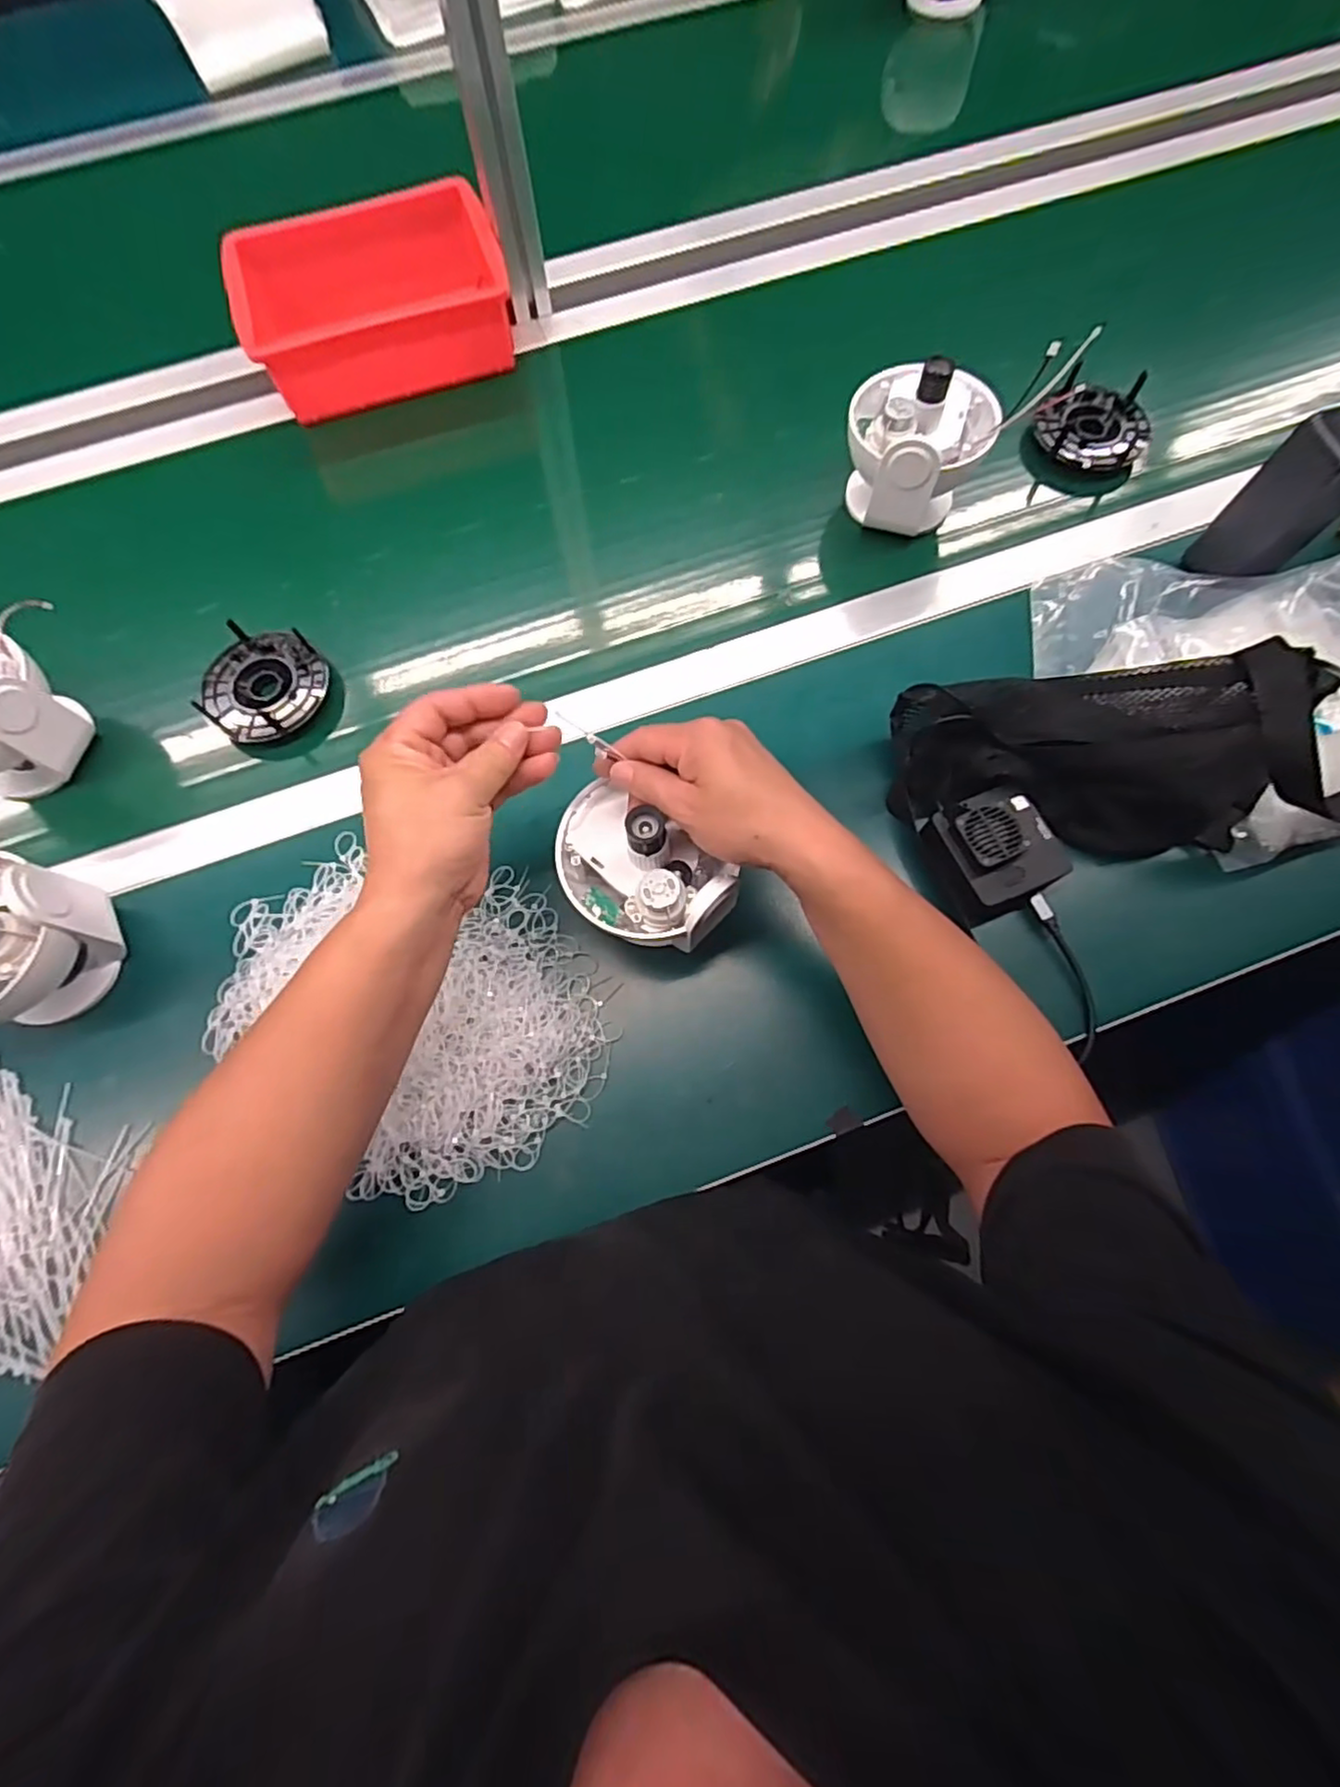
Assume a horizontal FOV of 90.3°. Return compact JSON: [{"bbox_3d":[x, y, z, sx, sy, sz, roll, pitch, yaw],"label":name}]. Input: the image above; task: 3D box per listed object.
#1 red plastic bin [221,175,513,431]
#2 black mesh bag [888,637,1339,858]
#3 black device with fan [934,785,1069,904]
[{"bbox_3d":[-0.281,-0.565,0.643,0.241,0.072,0.166,-22,73,-6],"label":"red plastic bin"},{"bbox_3d":[0.329,-0.100,0.468,0.325,0.107,0.119,-1,73,1],"label":"black mesh bag"},{"bbox_3d":[0.235,-0.034,0.474,0.070,0.038,0.078,-23,74,-4],"label":"black device with fan"}]

